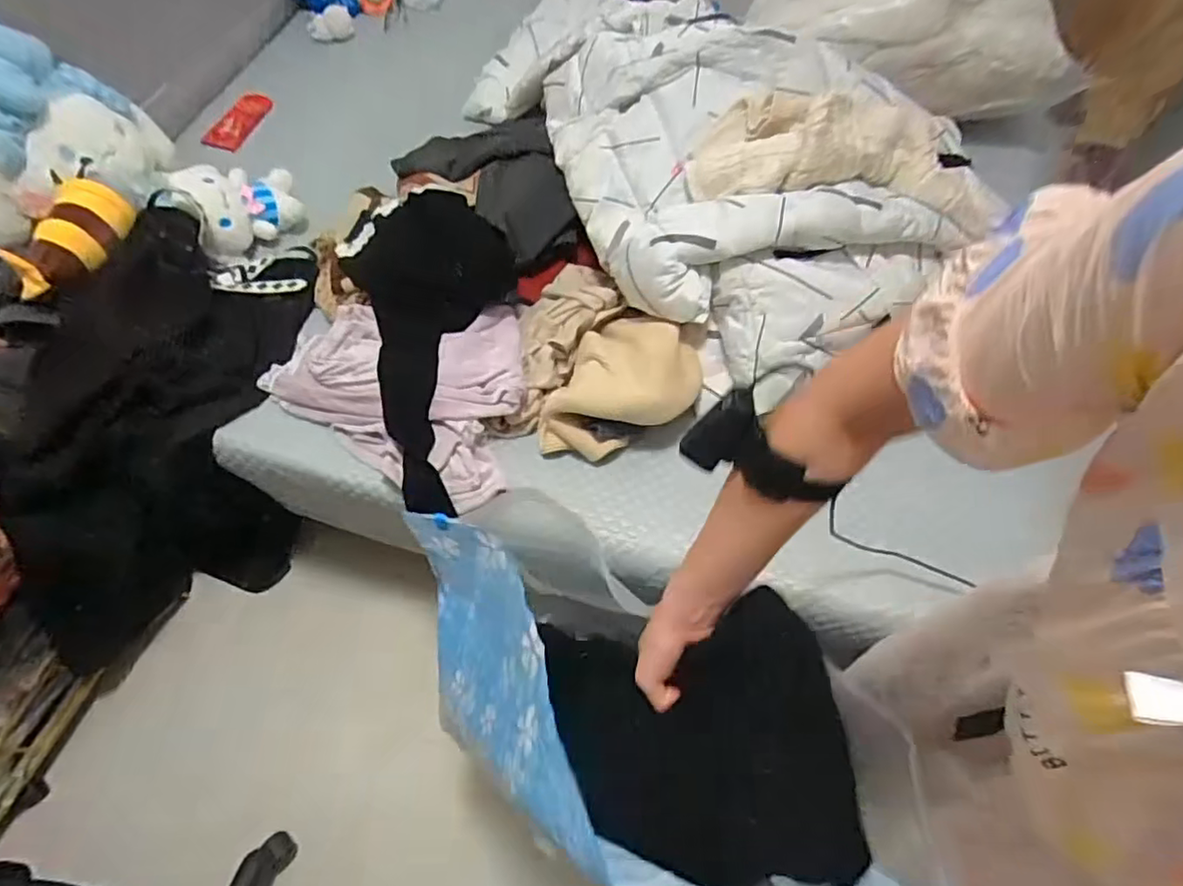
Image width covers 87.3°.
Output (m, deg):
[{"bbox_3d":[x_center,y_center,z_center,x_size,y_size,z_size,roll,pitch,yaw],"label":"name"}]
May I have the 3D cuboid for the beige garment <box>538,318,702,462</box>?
[{"bbox_3d":[0.057,-0.089,1.041,0.206,0.070,0.262,22,65,13],"label":"beige garment"}]

